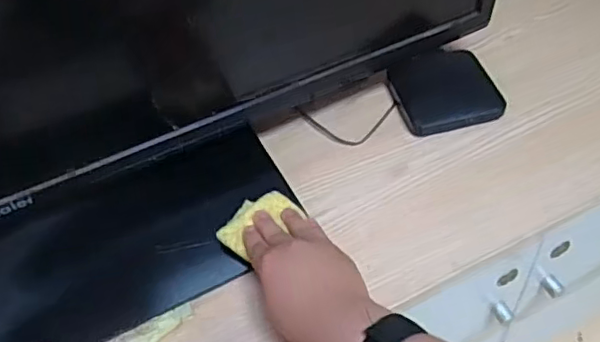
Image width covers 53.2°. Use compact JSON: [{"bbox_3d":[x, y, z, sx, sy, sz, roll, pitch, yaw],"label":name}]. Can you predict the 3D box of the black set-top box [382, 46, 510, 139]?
[{"bbox_3d":[0.169,-0.099,0.713,0.114,0.014,0.126,-14,50,-5],"label":"black set-top box"}]

